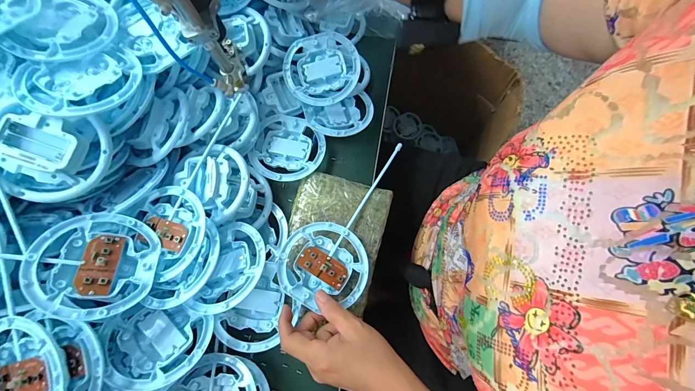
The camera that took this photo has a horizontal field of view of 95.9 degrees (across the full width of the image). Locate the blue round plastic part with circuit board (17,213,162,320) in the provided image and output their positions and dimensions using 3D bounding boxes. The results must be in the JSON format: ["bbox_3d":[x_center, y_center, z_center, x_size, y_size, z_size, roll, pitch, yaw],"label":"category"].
[{"bbox_3d":[-0.245,0.067,0.308,0.100,0.015,0.102,18,49,-23],"label":"blue round plastic part with circuit board"}]

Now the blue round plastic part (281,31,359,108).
[{"bbox_3d":[-0.036,-0.176,0.440,0.105,0.028,0.096,0,75,0],"label":"blue round plastic part"}]

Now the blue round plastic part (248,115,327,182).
[{"bbox_3d":[-0.082,-0.066,0.445,0.096,0.023,0.099,0,75,0],"label":"blue round plastic part"}]

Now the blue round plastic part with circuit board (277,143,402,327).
[{"bbox_3d":[0.008,0.039,0.404,0.102,0.028,0.251,33,69,9],"label":"blue round plastic part with circuit board"}]

